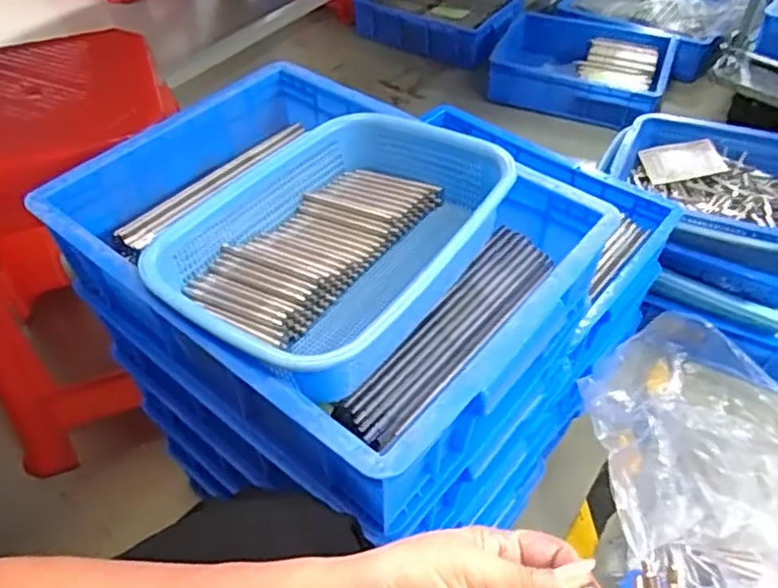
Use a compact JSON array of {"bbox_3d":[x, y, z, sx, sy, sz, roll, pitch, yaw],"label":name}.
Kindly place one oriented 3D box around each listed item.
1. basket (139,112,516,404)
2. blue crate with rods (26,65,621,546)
[{"bbox_3d":[-0.041,-0.045,0.526,0.206,0.083,0.283,27,54,23],"label":"basket"},{"bbox_3d":[-0.058,-0.038,0.556,0.400,0.125,0.303,30,55,26],"label":"blue crate with rods"}]

